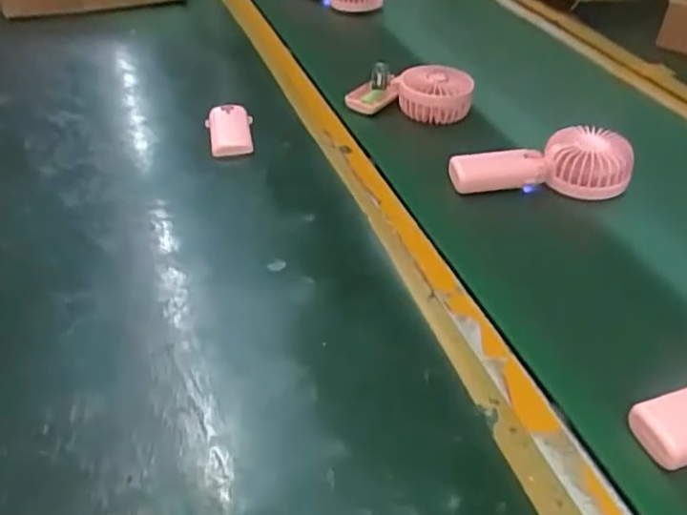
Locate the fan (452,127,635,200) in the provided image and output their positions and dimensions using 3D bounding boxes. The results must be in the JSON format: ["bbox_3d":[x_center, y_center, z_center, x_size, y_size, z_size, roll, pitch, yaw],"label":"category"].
[{"bbox_3d":[0.200,-0.096,0.658,0.183,0.044,0.067,4,39,-5],"label":"fan"}]

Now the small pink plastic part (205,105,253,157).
[{"bbox_3d":[-0.127,-0.142,0.723,0.048,0.023,0.083,1,39,-9],"label":"small pink plastic part"}]

